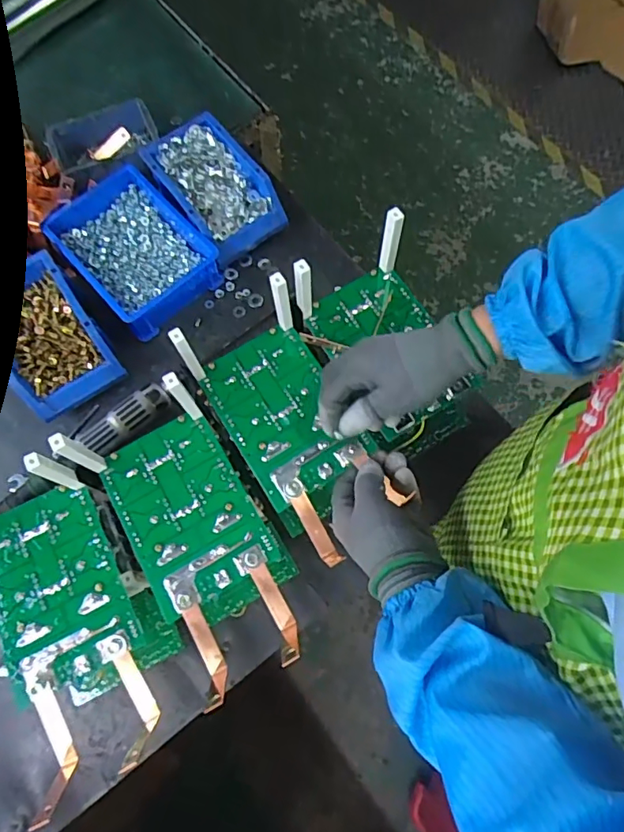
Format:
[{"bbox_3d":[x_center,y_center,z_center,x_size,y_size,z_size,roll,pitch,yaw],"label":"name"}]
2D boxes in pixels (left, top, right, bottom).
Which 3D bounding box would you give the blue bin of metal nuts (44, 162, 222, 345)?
[{"bbox_3d":[-0.236,-0.219,0.690,0.145,0.064,0.199,-40,75,-11],"label":"blue bin of metal nuts"}]

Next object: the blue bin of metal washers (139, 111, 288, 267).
[{"bbox_3d":[-0.129,-0.303,0.697,0.115,0.060,0.181,-38,74,-10],"label":"blue bin of metal washers"}]

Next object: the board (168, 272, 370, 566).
[{"bbox_3d":[-0.014,-0.001,0.466,0.117,0.083,0.228,-32,73,-9],"label":"board"}]

